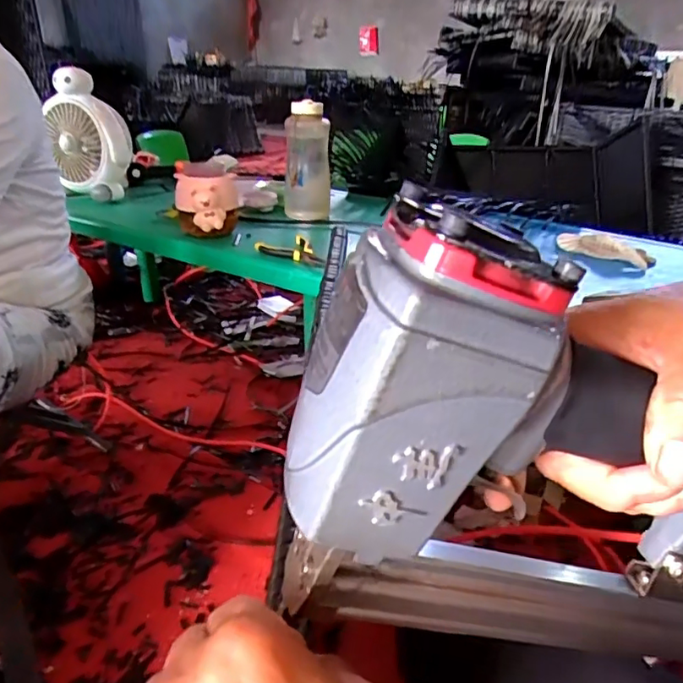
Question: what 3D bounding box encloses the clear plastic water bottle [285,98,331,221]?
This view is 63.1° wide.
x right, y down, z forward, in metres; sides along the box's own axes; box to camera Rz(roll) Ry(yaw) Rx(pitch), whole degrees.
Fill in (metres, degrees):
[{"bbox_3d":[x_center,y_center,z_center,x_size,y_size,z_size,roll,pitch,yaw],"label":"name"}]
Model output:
[{"bbox_3d":[-0.081,-0.426,1.319,0.108,0.252,0.106,1,28,-1],"label":"clear plastic water bottle"}]

